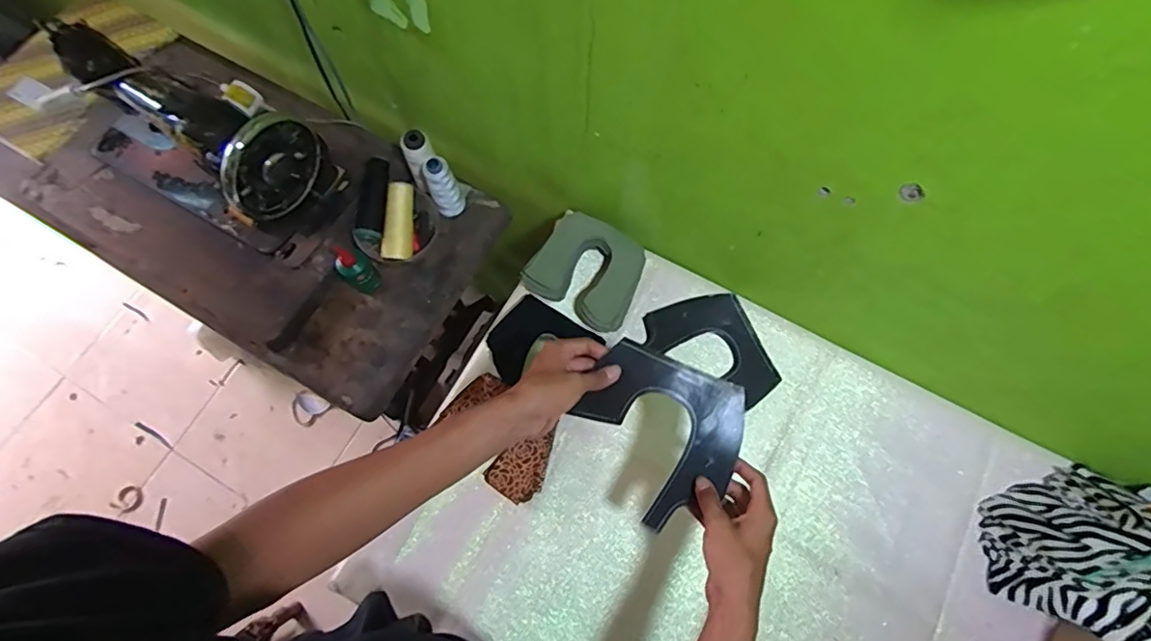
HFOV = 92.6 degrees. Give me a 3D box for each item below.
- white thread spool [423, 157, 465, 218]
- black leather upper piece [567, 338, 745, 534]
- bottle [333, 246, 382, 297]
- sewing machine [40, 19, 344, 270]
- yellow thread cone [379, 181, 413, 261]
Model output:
[{"bbox_3d":[-0.197,-0.198,0.826,0.045,0.117,0.040,-27,74,-7],"label":"white thread spool"},{"bbox_3d":[0.094,0.105,0.587,0.155,0.038,0.183,-35,86,1],"label":"black leather upper piece"},{"bbox_3d":[-0.317,-0.072,0.797,0.046,0.085,0.047,0,72,1],"label":"bottle"},{"bbox_3d":[-0.547,-0.266,0.778,0.385,0.214,0.172,28,74,8],"label":"sewing machine"},{"bbox_3d":[-0.257,-0.146,0.801,0.039,0.034,0.113,5,89,3],"label":"yellow thread cone"}]

